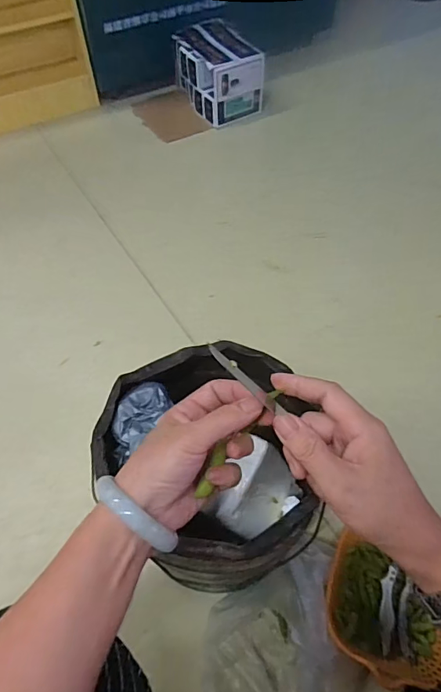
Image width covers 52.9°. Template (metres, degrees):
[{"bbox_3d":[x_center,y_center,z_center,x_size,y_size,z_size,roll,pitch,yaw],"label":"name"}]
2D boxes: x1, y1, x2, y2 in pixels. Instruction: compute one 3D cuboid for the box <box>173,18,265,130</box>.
[{"bbox_3d":[-0.017,-0.938,1.527,0.201,0.202,0.326,-28,59,-15],"label":"box"}]

